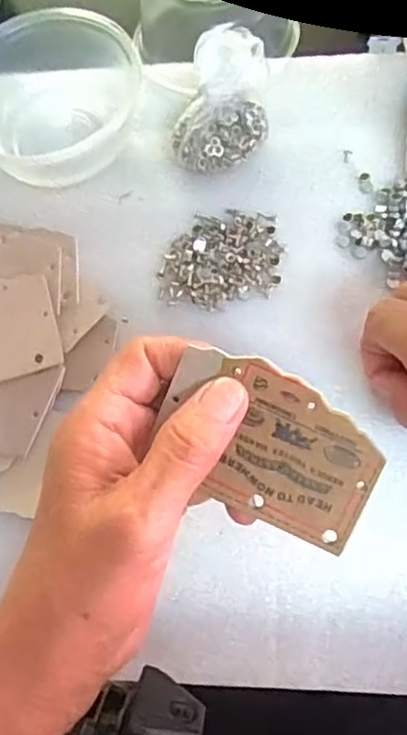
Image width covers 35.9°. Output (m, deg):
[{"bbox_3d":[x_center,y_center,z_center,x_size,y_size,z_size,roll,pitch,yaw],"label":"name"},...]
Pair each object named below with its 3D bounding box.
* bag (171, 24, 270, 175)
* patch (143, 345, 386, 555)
[{"bbox_3d":[0.012,-0.153,0.369,0.053,0.051,0.067,5,70,8],"label":"bag"},{"bbox_3d":[0.025,0.029,0.236,0.082,0.004,0.053,27,100,5],"label":"patch"}]

